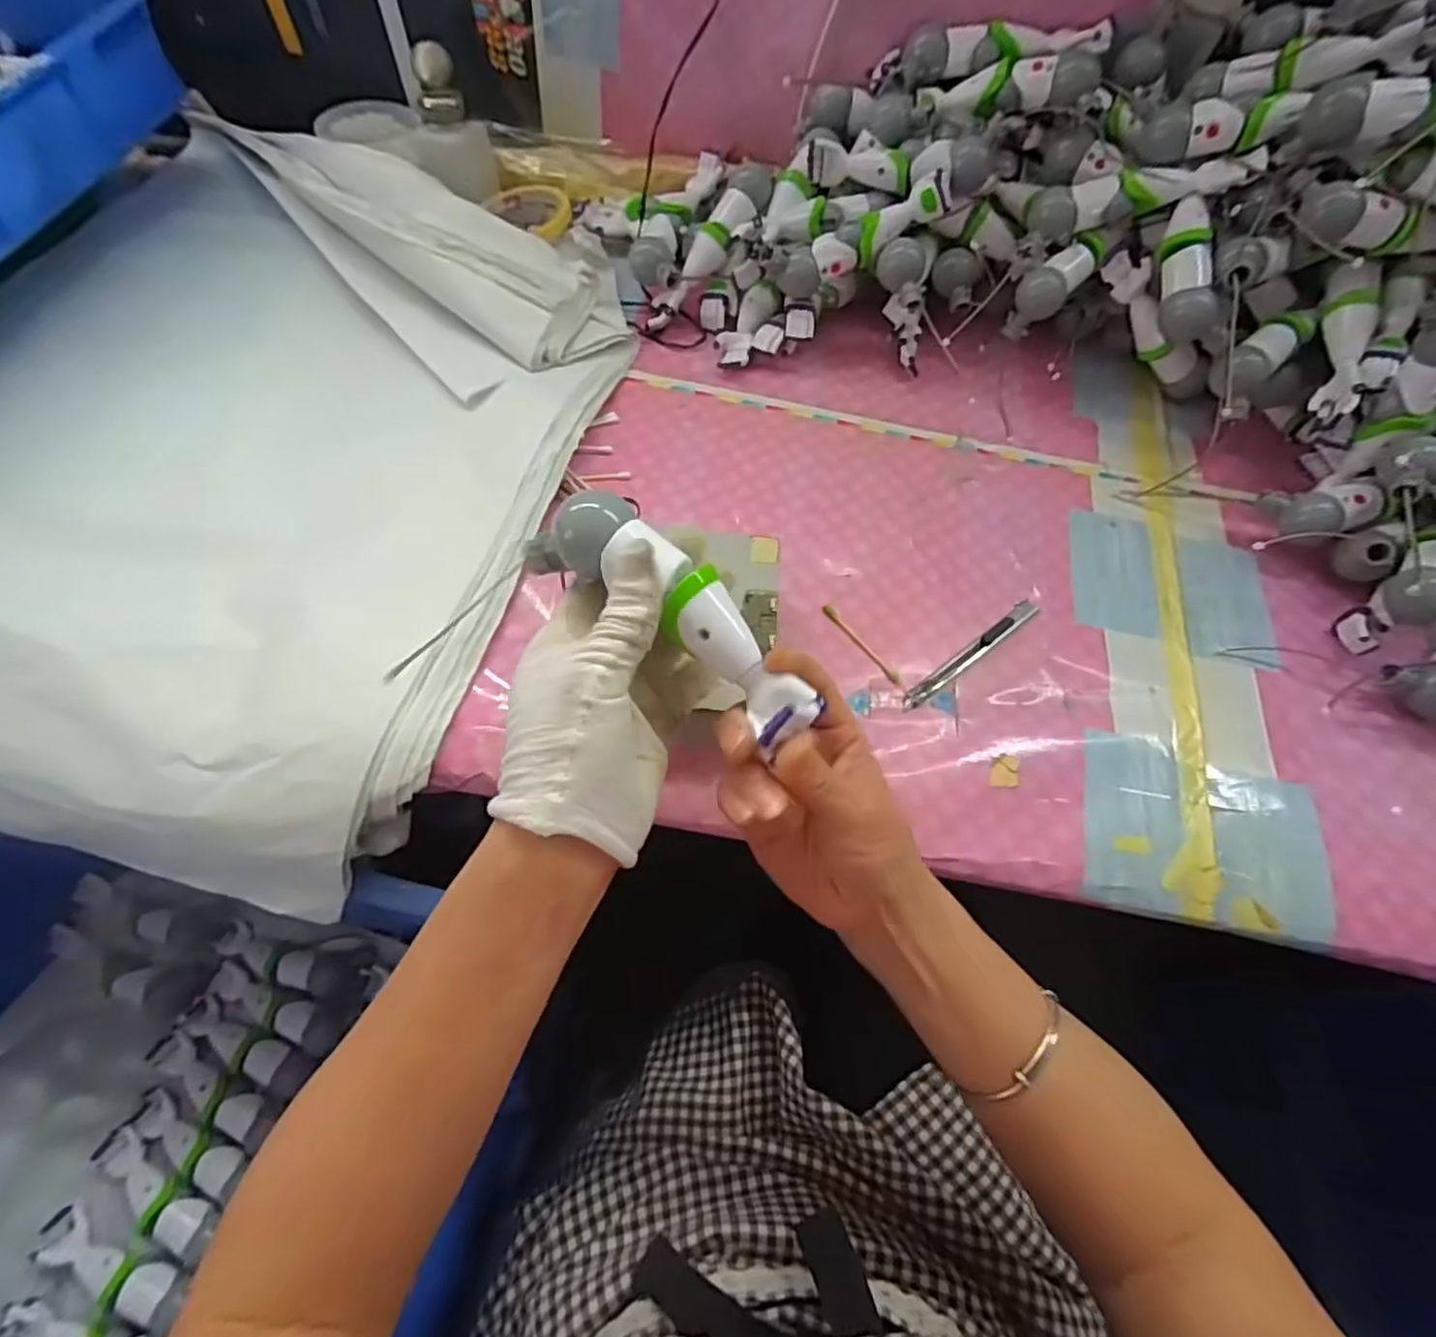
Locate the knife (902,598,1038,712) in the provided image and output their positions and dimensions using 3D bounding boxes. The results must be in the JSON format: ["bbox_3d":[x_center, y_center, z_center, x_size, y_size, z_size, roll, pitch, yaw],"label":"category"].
[{"bbox_3d":[0.169,-0.010,0.456,0.125,0.005,0.012,-34,70,-19],"label":"knife"}]

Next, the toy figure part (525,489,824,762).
[{"bbox_3d":[-0.017,-0.023,0.282,0.136,0.028,0.037,40,68,9],"label":"toy figure part"}]

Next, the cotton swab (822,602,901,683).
[{"bbox_3d":[0.096,-0.017,0.456,0.008,0.004,0.072,-31,69,-17],"label":"cotton swab"}]

